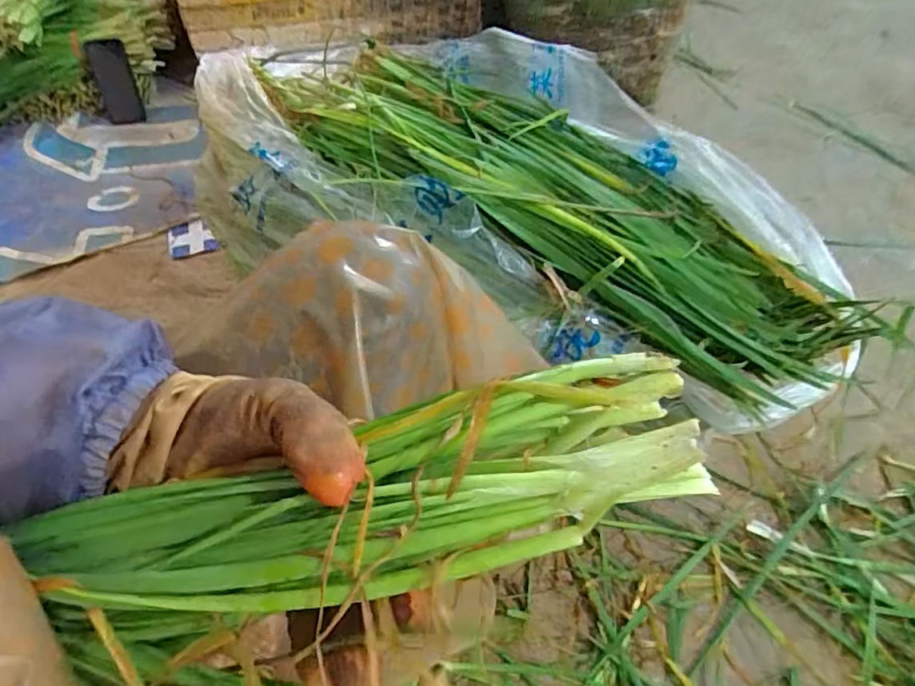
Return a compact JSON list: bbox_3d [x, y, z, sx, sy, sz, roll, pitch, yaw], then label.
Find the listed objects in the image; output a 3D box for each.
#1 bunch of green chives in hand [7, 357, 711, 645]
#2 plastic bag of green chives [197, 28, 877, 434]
[{"bbox_3d":[-0.044,0.059,0.201,0.246,0.029,0.058,-16,51,9],"label":"bunch of green chives in hand"},{"bbox_3d":[0.063,-0.157,0.541,0.583,0.135,0.324,19,54,15],"label":"plastic bag of green chives"}]

